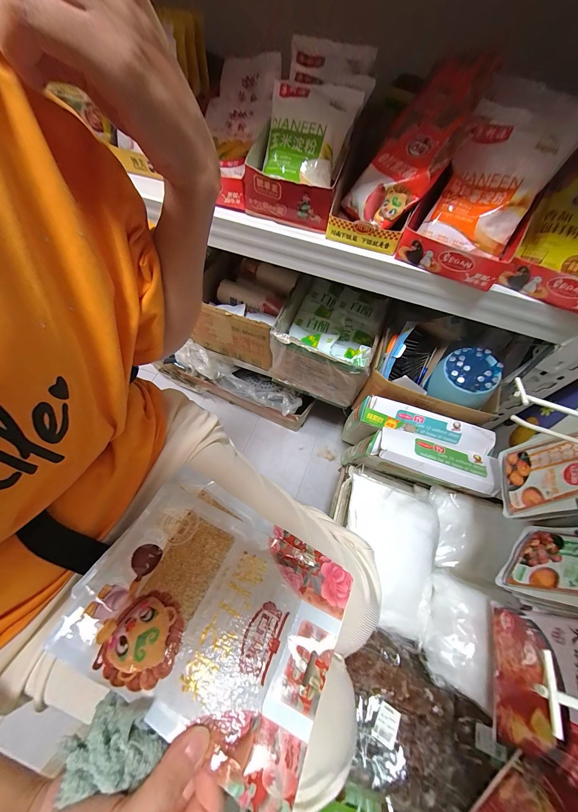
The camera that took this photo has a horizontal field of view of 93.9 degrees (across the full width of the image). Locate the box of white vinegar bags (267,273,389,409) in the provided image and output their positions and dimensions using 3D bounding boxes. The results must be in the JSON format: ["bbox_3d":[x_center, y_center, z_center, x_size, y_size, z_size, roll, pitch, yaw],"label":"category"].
[{"bbox_3d":[0.106,-0.188,0.713,0.229,0.158,0.320,20,62,7],"label":"box of white vinegar bags"}]

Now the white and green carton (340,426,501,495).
[{"bbox_3d":[0.260,0.126,0.567,0.226,0.177,0.079,20,62,7],"label":"white and green carton"}]

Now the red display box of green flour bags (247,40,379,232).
[{"bbox_3d":[0.025,-0.427,0.434,0.153,0.171,0.225,16,62,5],"label":"red display box of green flour bags"}]

